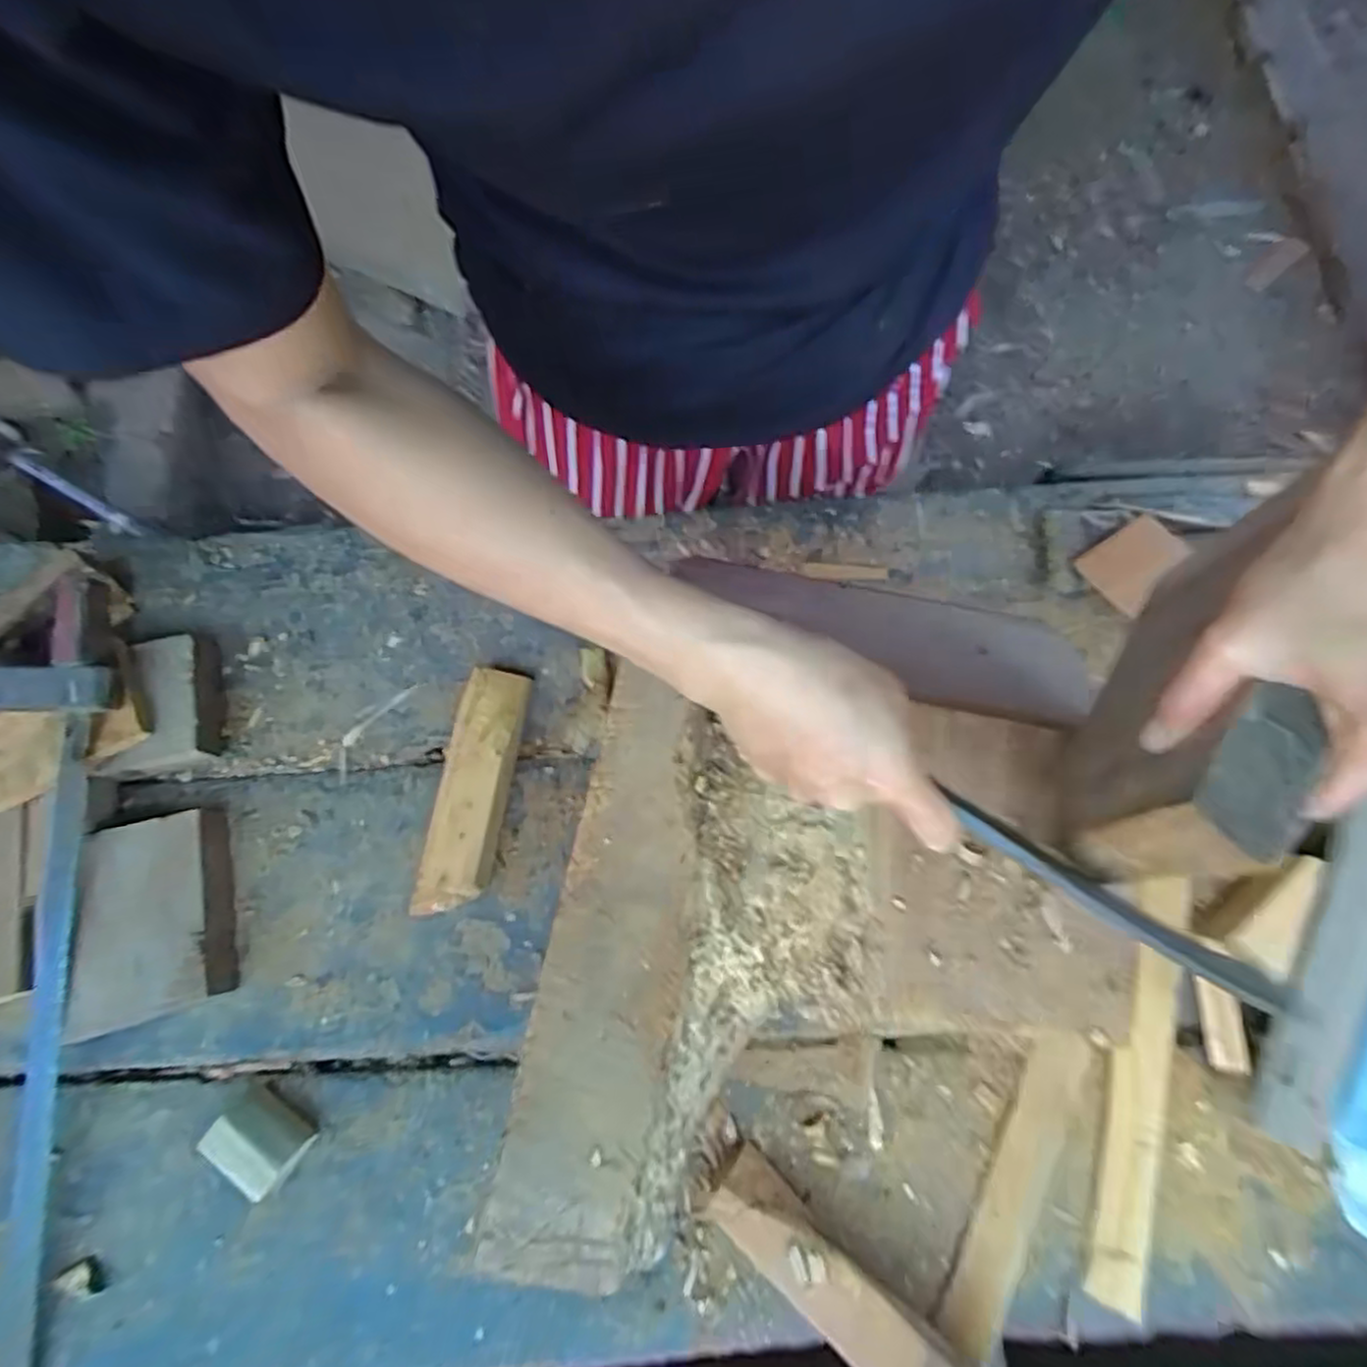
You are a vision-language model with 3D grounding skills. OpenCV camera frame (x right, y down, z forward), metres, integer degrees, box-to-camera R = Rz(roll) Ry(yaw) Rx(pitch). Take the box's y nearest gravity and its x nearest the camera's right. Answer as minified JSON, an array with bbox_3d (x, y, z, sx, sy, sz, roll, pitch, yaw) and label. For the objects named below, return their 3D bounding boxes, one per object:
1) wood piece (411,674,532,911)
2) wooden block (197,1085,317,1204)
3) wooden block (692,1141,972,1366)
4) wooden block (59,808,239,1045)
[{"bbox_3d":[-0.163,0.081,0.578,0.050,0.045,0.192,6,74,4],"label":"wood piece"},{"bbox_3d":[-0.300,0.322,0.516,0.062,0.044,0.042,34,78,11],"label":"wooden block"},{"bbox_3d":[0.111,0.400,0.471,0.223,0.052,0.053,41,79,13],"label":"wooden block"},{"bbox_3d":[-0.403,0.177,0.554,0.108,0.048,0.146,-13,73,-1],"label":"wooden block"}]

